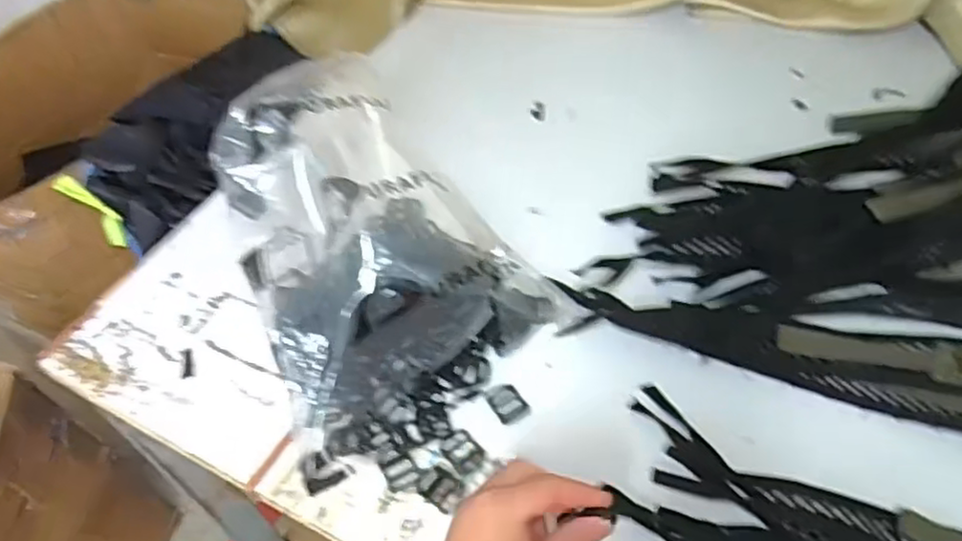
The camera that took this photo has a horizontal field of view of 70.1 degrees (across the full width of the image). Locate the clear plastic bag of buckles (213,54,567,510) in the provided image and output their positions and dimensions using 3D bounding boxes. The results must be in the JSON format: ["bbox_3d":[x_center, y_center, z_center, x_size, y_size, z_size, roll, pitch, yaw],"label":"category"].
[{"bbox_3d":[-0.100,-0.008,0.569,0.260,0.182,0.331,-37,55,-23],"label":"clear plastic bag of buckles"}]

